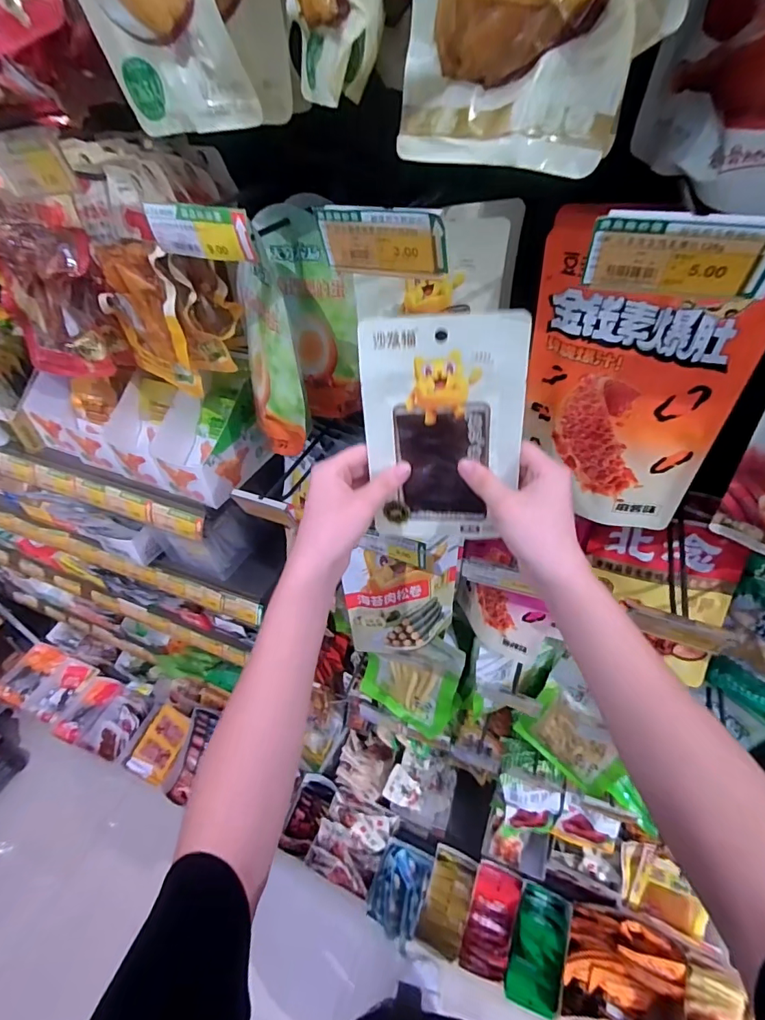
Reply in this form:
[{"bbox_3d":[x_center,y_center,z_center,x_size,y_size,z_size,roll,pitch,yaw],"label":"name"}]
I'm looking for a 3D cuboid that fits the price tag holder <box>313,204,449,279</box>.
[{"bbox_3d":[0.001,-0.175,0.311,0.087,0.048,0.008,15,65,19],"label":"price tag holder"}]

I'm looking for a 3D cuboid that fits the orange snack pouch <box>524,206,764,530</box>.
[{"bbox_3d":[0.197,-0.100,0.407,0.167,0.235,0.027,31,55,30],"label":"orange snack pouch"}]

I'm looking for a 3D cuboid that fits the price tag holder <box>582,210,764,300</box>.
[{"bbox_3d":[0.159,-0.136,0.250,0.091,0.039,0.009,13,48,17],"label":"price tag holder"}]

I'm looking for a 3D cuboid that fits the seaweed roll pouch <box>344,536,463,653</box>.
[{"bbox_3d":[0.033,0.124,0.639,0.158,0.178,0.045,-13,46,-9],"label":"seaweed roll pouch"}]

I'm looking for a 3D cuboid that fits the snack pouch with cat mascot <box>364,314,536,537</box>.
[{"bbox_3d":[0.050,-0.059,0.391,0.125,0.192,0.008,2,30,11],"label":"snack pouch with cat mascot"}]

